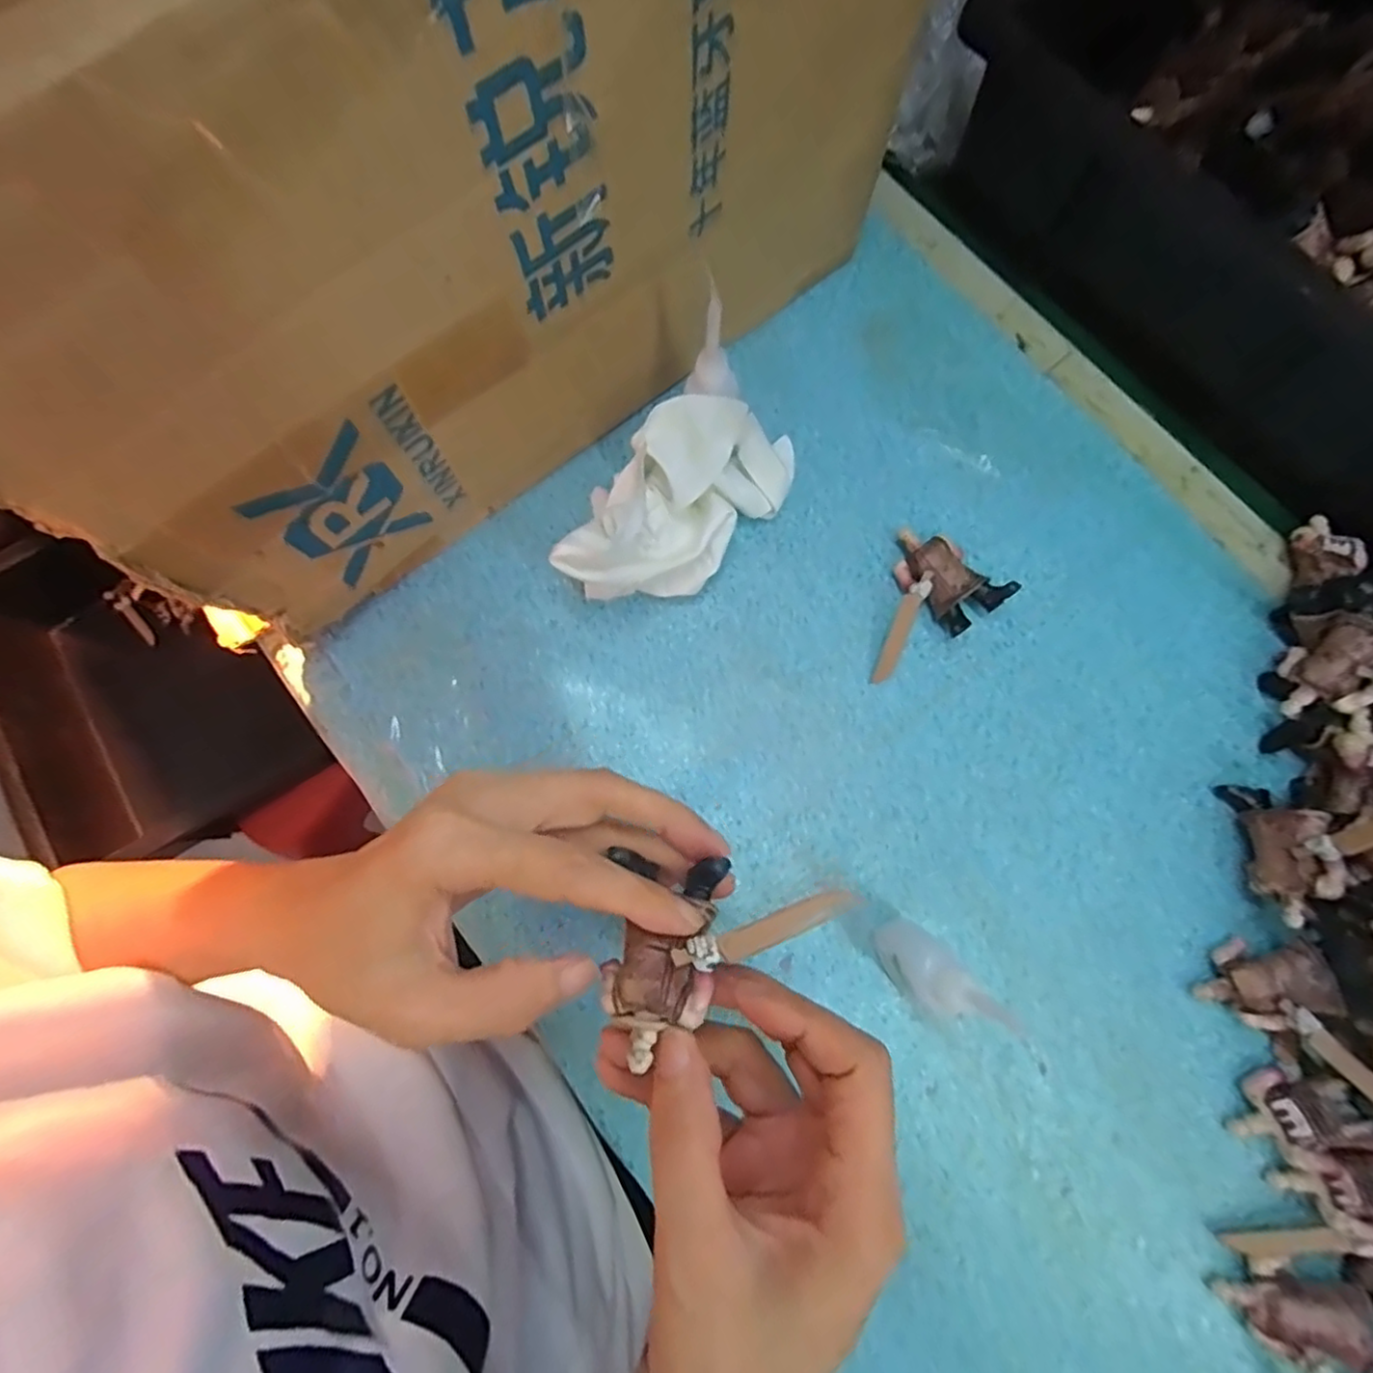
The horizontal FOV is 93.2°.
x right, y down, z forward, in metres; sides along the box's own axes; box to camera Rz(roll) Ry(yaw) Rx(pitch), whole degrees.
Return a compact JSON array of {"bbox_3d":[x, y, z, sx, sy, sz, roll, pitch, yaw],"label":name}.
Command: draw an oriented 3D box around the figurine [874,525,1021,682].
[{"bbox_3d":[0.112,-0.038,0.319,0.057,0.020,0.074,42,82,9],"label":"figurine"}]

